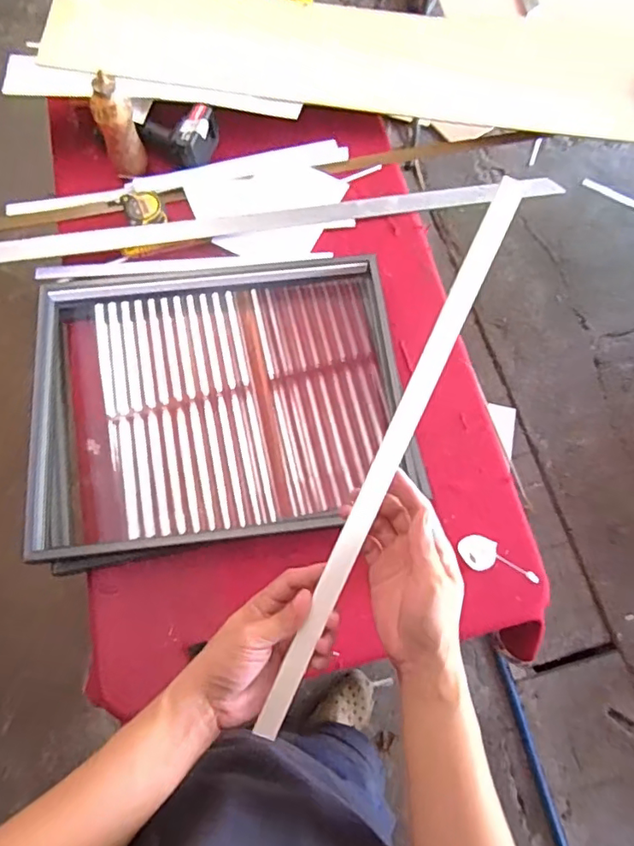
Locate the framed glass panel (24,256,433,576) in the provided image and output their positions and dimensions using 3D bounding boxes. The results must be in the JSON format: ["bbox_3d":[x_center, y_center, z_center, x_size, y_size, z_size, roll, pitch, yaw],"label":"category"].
[{"bbox_3d":[-0.136,-0.050,0.789,0.509,0.066,0.444,-8,71,-4],"label":"framed glass panel"}]

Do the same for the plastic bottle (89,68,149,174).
[{"bbox_3d":[-0.319,-0.467,0.875,0.060,0.144,0.055,-11,70,-5],"label":"plastic bottle"}]

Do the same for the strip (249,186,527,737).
[{"bbox_3d":[0.052,0.037,0.429,0.020,0.007,0.468,24,94,7],"label":"strip"}]

